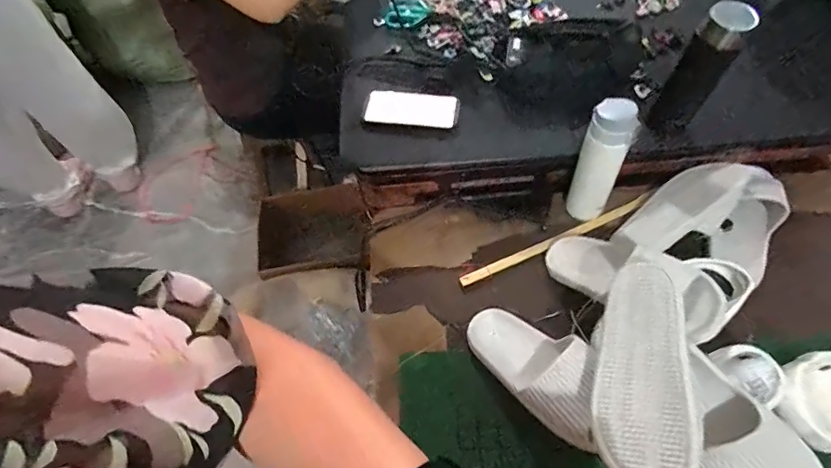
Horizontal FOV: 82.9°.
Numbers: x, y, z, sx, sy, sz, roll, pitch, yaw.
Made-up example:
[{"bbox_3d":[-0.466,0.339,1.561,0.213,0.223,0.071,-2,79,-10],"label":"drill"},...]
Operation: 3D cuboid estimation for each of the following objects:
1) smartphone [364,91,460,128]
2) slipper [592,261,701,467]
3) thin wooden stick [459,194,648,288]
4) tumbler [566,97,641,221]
[{"bbox_3d":[-0.005,-0.221,0.823,0.159,0.010,0.065,5,73,1],"label":"smartphone"},{"bbox_3d":[0.272,0.169,0.554,0.106,0.065,0.257,-22,44,40],"label":"slipper"},{"bbox_3d":[0.242,0.009,0.805,0.365,0.015,0.022,-23,63,-11],"label":"thin wooden stick"},{"bbox_3d":[0.293,-0.112,0.750,0.074,0.217,0.071,15,62,10],"label":"tumbler"}]

